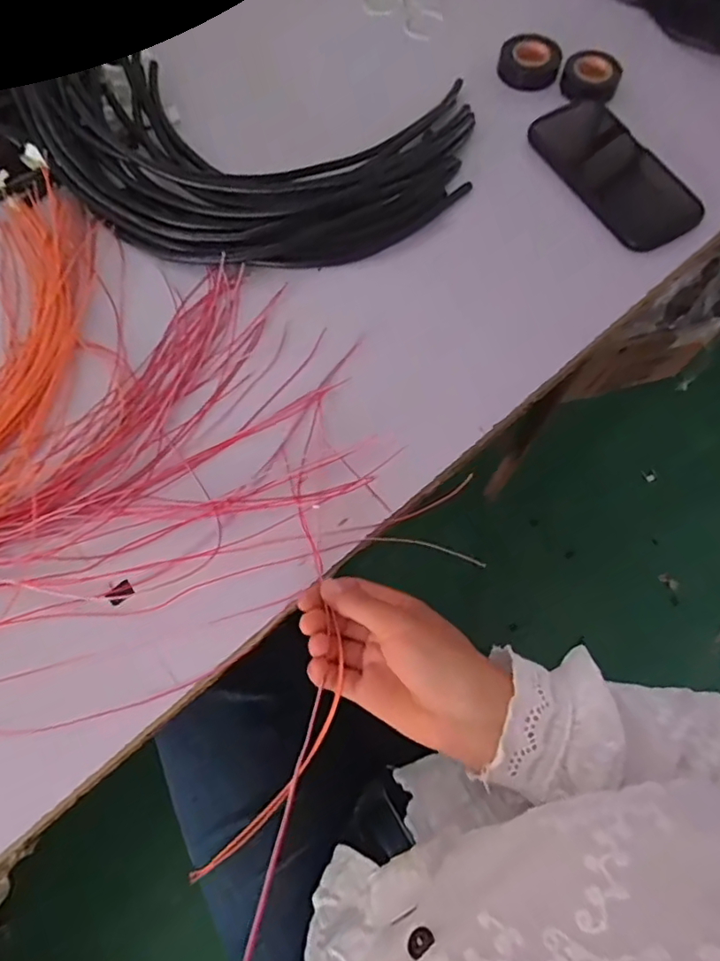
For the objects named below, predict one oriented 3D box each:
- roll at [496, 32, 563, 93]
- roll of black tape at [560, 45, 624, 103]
[{"bbox_3d":[0.172,-0.425,0.583,0.055,0.019,0.053,0,70,-1],"label":"roll"},{"bbox_3d":[0.229,-0.401,0.574,0.054,0.022,0.057,0,70,-1],"label":"roll of black tape"}]

